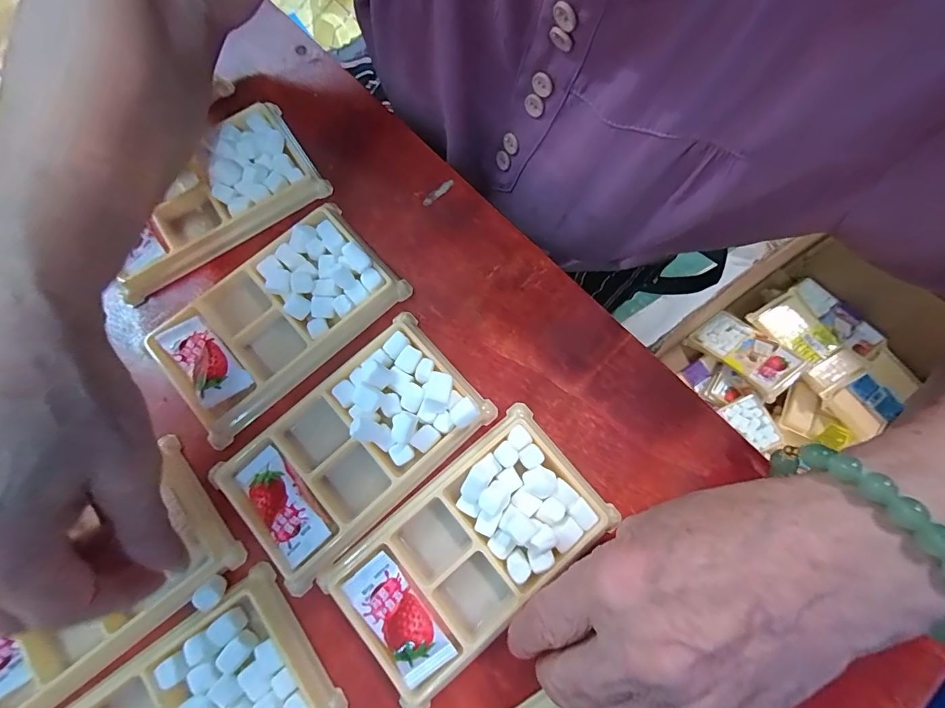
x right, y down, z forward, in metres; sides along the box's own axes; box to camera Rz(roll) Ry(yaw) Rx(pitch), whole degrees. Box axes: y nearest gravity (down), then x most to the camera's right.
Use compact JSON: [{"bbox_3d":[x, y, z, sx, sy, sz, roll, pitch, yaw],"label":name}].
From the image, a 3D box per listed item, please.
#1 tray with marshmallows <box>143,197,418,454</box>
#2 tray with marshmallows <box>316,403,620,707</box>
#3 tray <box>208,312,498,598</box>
[{"bbox_3d":[-0.112,-0.023,0.239,0.133,0.015,0.074,-41,79,-9],"label":"tray with marshmallows"},{"bbox_3d":[0.000,0.095,0.208,0.130,0.018,0.076,-39,79,-9],"label":"tray with marshmallows"},{"bbox_3d":[-0.063,0.046,0.220,0.132,0.018,0.078,-41,80,-9],"label":"tray"}]

